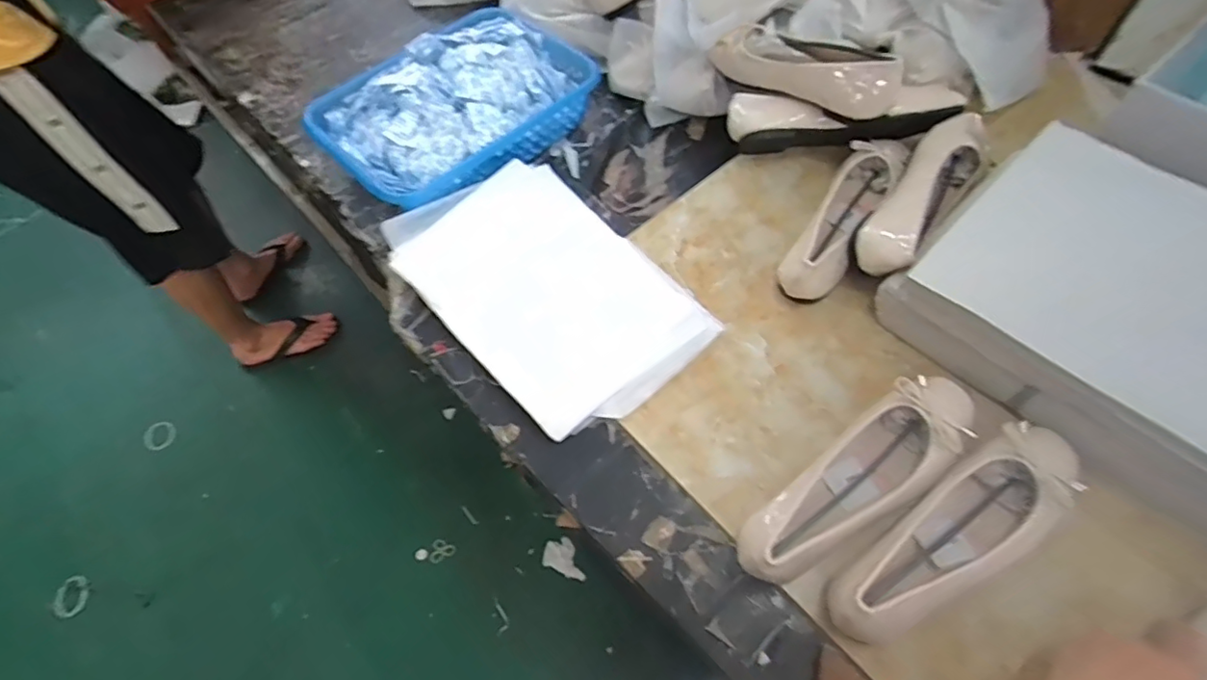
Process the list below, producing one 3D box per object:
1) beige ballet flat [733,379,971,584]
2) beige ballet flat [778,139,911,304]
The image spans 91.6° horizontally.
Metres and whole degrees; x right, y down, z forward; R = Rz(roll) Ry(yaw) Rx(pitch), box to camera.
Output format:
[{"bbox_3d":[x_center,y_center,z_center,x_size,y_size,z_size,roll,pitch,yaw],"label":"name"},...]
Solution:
[{"bbox_3d":[0.212,0.122,0.497,0.238,0.076,0.070,-35,63,-16],"label":"beige ballet flat"},{"bbox_3d":[0.259,-0.129,0.641,0.061,0.073,0.227,29,65,19],"label":"beige ballet flat"}]

